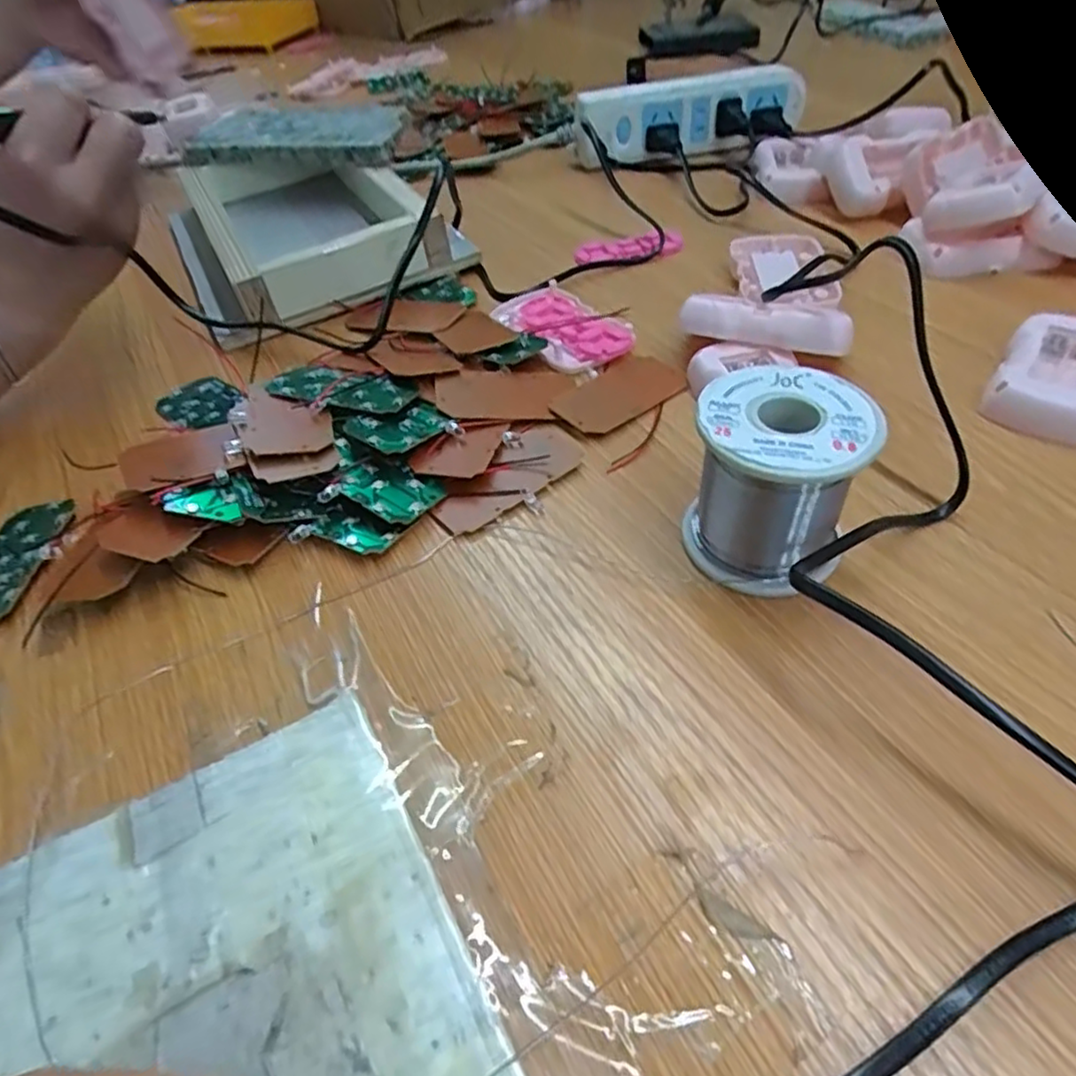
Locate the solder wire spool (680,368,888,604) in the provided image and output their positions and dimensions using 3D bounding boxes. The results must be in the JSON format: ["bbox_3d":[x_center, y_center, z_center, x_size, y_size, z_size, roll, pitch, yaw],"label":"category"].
[{"bbox_3d":[0.090,-0.021,0.260,0.059,0.064,0.062,15,50,18],"label":"solder wire spool"}]

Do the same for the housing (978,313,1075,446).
[{"bbox_3d":[0.251,-0.078,0.327,0.052,0.019,0.080,27,55,27],"label":"housing"}]

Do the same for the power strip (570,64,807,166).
[{"bbox_3d":[0.127,-0.356,0.574,0.186,0.049,0.042,-15,47,-8],"label":"power strip"}]

